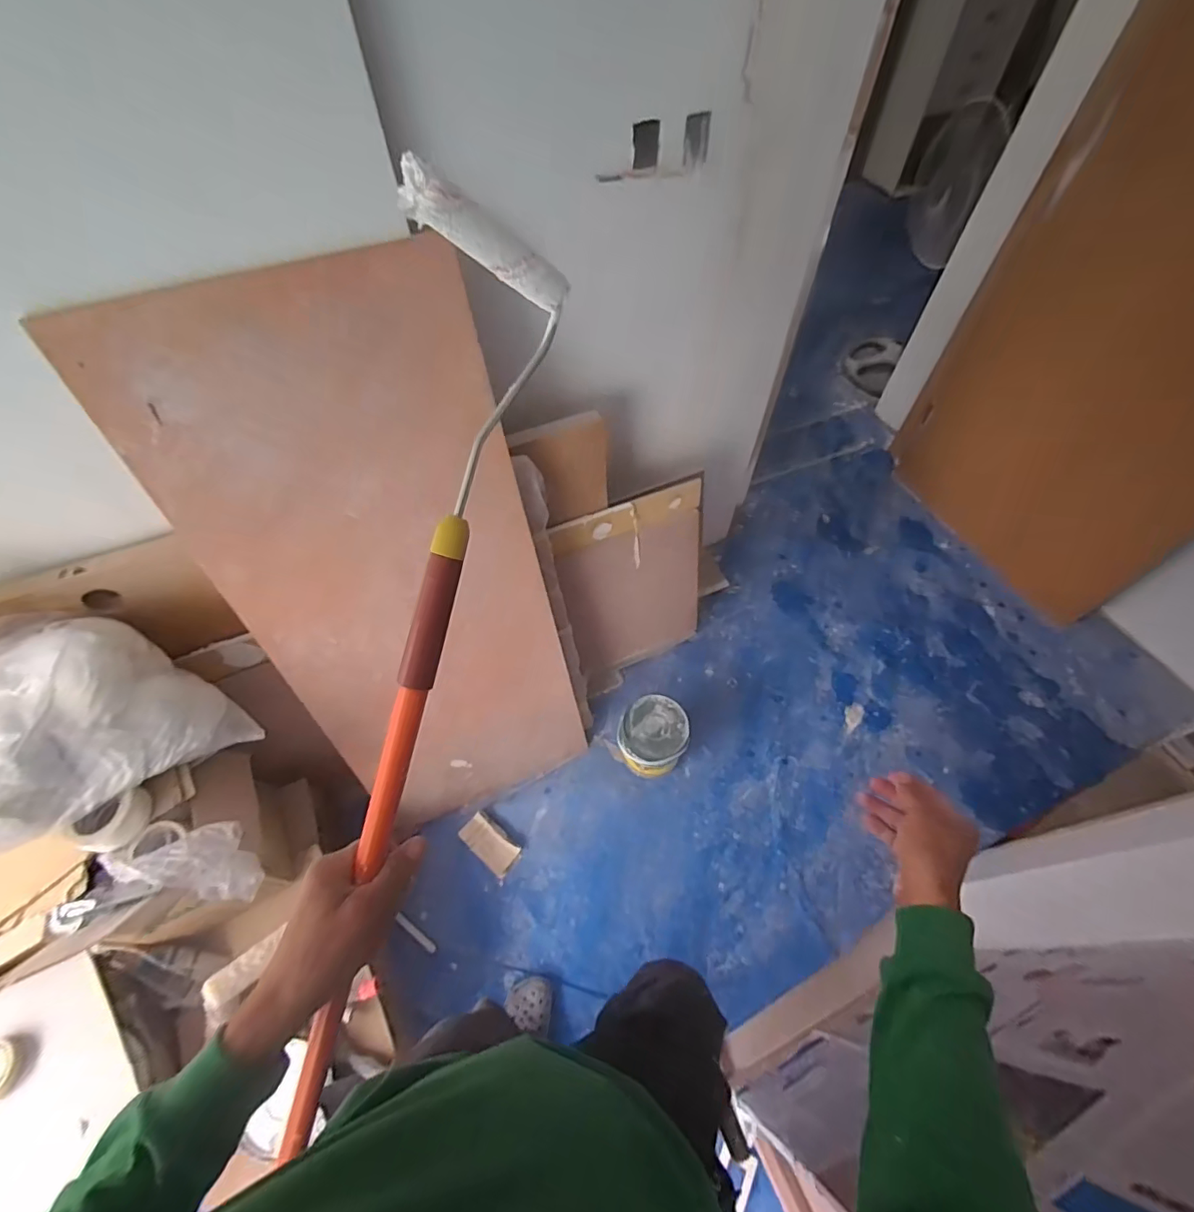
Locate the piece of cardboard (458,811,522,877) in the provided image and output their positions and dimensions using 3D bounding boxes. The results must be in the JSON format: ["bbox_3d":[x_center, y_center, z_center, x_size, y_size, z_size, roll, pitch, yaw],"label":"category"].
[{"bbox_3d":[-0.267,0.599,1.349,0.156,0.011,0.077,41,66,7],"label":"piece of cardboard"}]

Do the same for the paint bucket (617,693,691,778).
[{"bbox_3d":[0.147,0.343,1.403,0.167,0.191,0.167,-1,58,1],"label":"paint bucket"}]

